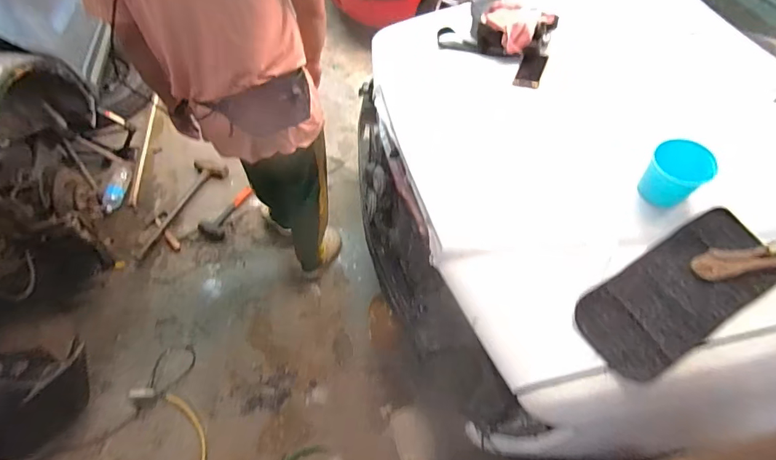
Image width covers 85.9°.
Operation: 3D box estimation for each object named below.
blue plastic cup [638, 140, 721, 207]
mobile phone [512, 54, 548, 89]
[{"bbox_3d":[0.634,-0.127,0.917,0.114,0.096,0.114,-1,56,2],"label":"blue plastic cup"},{"bbox_3d":[0.432,-0.484,1.261,0.076,0.008,0.149,14,61,23],"label":"mobile phone"}]

